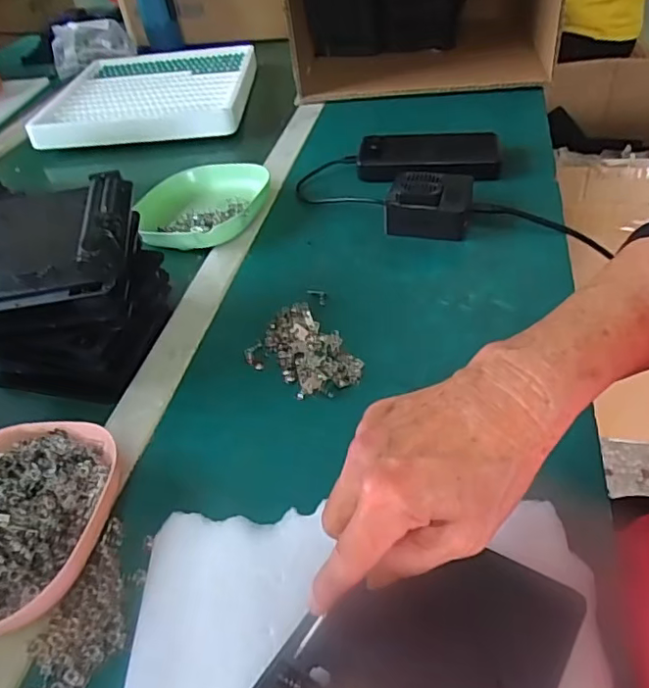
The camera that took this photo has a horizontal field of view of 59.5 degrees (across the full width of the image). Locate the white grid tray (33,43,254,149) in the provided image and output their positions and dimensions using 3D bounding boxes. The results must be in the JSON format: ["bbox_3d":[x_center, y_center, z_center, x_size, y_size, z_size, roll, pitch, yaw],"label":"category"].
[{"bbox_3d":[-0.268,-0.397,0.889,0.288,0.029,0.328,-3,44,2],"label":"white grid tray"}]

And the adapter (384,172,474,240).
[{"bbox_3d":[0.104,-0.143,0.562,0.080,0.047,0.072,6,45,12],"label":"adapter"}]

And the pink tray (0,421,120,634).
[{"bbox_3d":[-0.198,0.107,0.347,0.127,0.026,0.134,4,44,10],"label":"pink tray"}]

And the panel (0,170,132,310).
[{"bbox_3d":[-0.215,-0.077,0.422,0.138,0.023,0.120,-11,55,2],"label":"panel"}]

